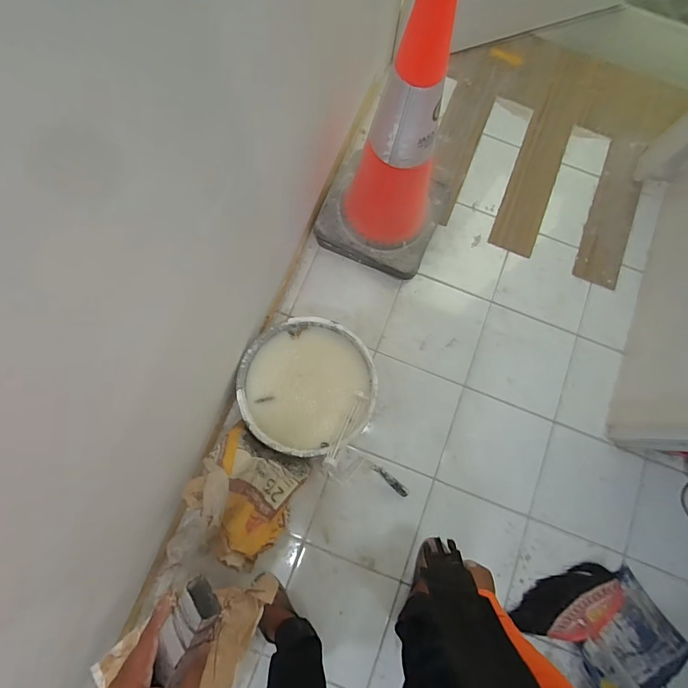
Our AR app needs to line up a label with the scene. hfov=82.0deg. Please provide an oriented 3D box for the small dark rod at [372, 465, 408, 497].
[{"bbox_3d":[0.141,0.402,1.156,0.024,0.023,0.149,-47,108,-11],"label":"small dark rod"}]

